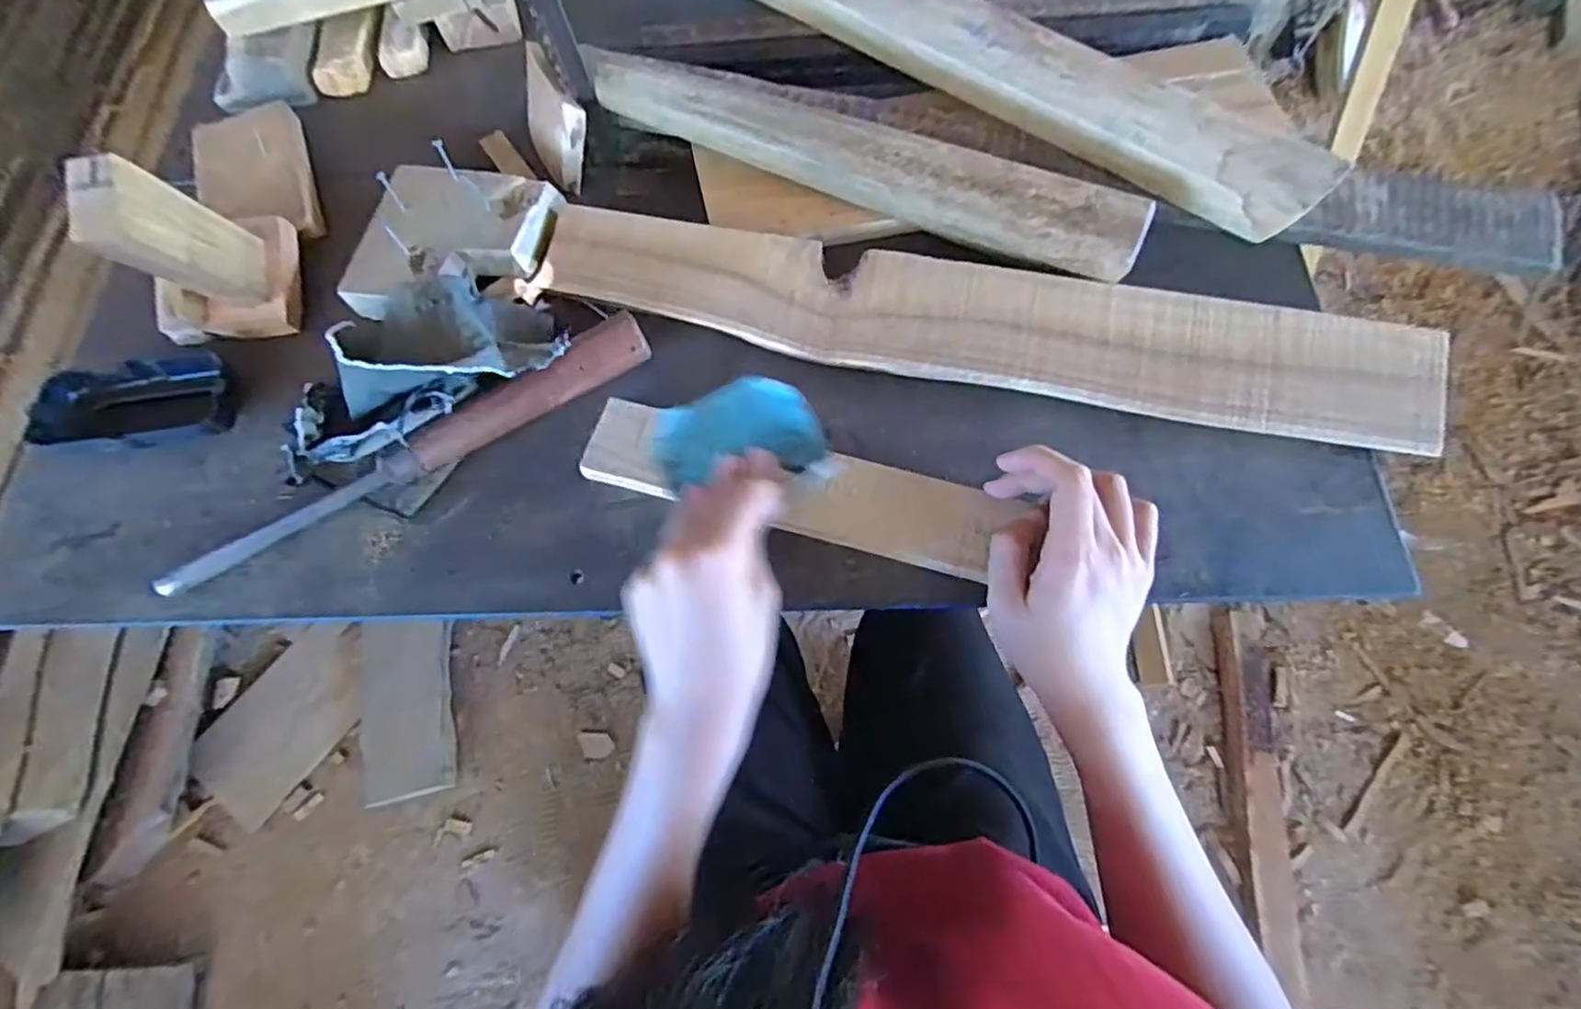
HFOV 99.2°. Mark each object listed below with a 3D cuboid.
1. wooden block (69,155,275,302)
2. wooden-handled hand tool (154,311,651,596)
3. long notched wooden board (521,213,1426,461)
[{"bbox_3d":[-0.337,-0.148,0.374,0.024,0.100,0.051,3,90,4],"label":"wooden block"},{"bbox_3d":[-0.210,-0.027,0.379,0.288,0.020,0.024,-31,71,-9],"label":"wooden-handled hand tool"},{"bbox_3d":[0.105,-0.109,0.393,0.512,0.027,0.069,10,70,7],"label":"long notched wooden board"}]

